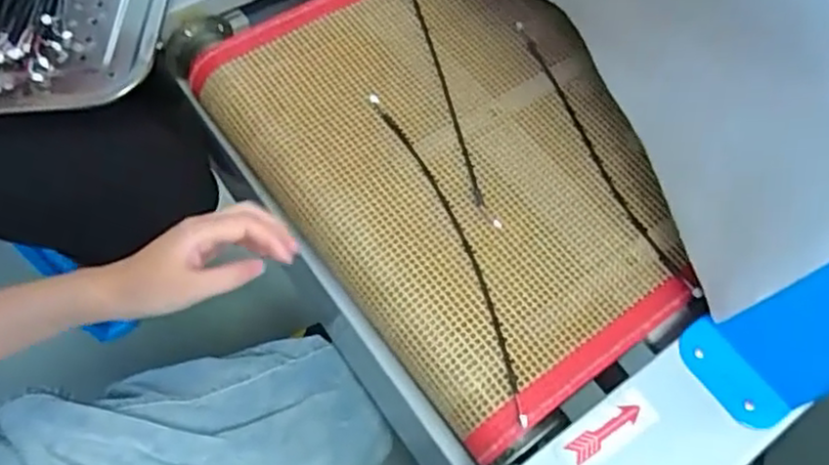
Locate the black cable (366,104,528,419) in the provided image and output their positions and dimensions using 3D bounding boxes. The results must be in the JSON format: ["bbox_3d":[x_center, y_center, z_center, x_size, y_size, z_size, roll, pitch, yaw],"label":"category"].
[{"bbox_3d":[0.029,0.005,0.510,0.027,0.004,0.281,-13,63,-23],"label":"black cable"}]

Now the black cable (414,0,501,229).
[{"bbox_3d":[0.024,-0.124,0.578,0.012,0.004,0.276,-13,67,-6],"label":"black cable"}]

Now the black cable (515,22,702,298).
[{"bbox_3d":[0.148,-0.065,0.563,0.015,0.017,0.275,-21,68,-9],"label":"black cable"}]

